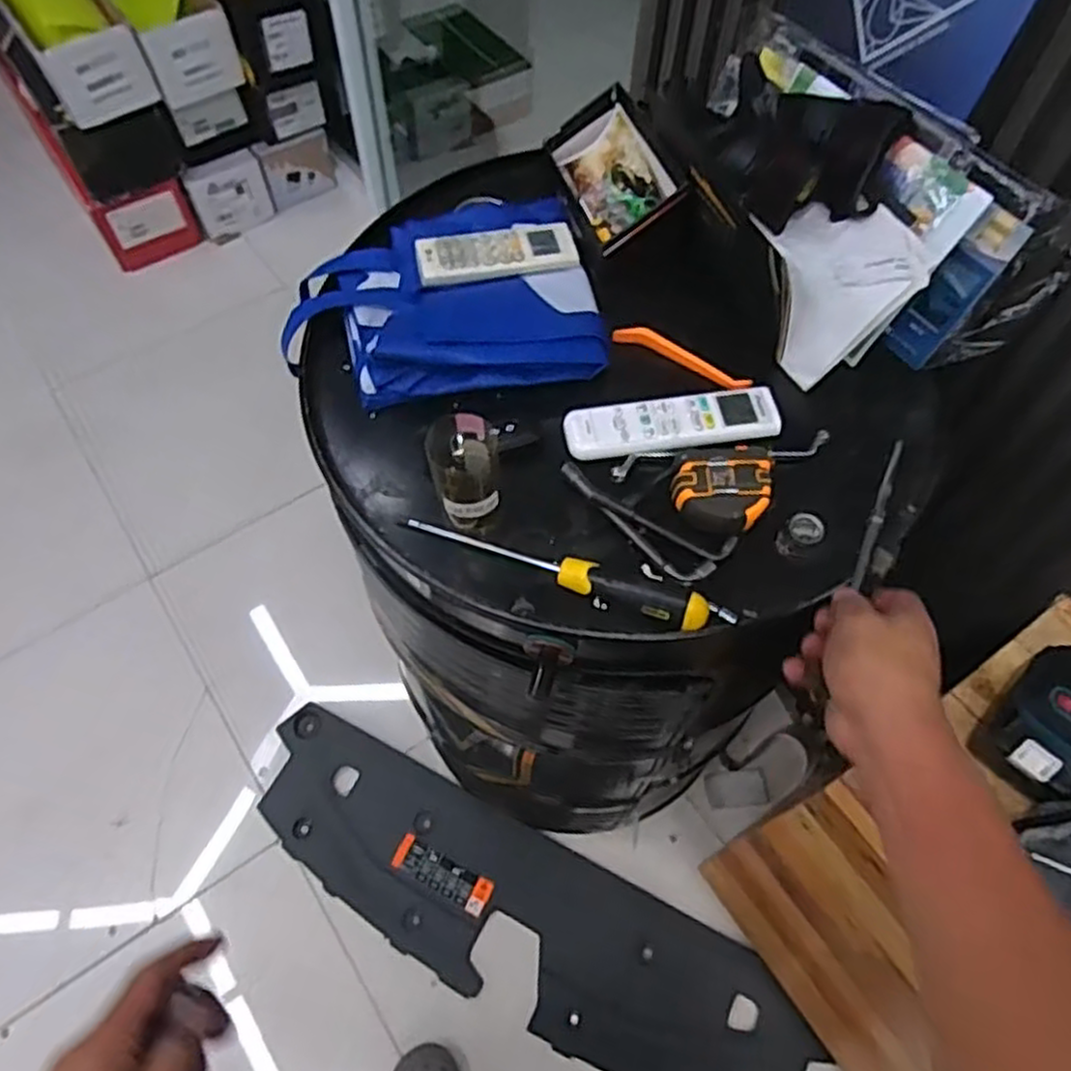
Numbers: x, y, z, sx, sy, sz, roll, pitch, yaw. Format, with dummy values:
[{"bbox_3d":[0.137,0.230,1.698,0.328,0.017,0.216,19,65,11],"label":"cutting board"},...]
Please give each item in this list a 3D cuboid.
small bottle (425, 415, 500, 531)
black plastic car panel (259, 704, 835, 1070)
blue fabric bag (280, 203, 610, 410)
[{"bbox_3d":[-0.052,-0.044,0.588,0.045,0.080,0.052,-3,60,-3],"label":"small bottle"},{"bbox_3d":[-0.033,0.608,1.246,0.945,0.035,0.259,25,62,13],"label":"black plastic car panel"},{"bbox_3d":[-0.093,-0.219,0.712,0.288,0.055,0.236,-11,61,-8],"label":"blue fabric bag"}]

